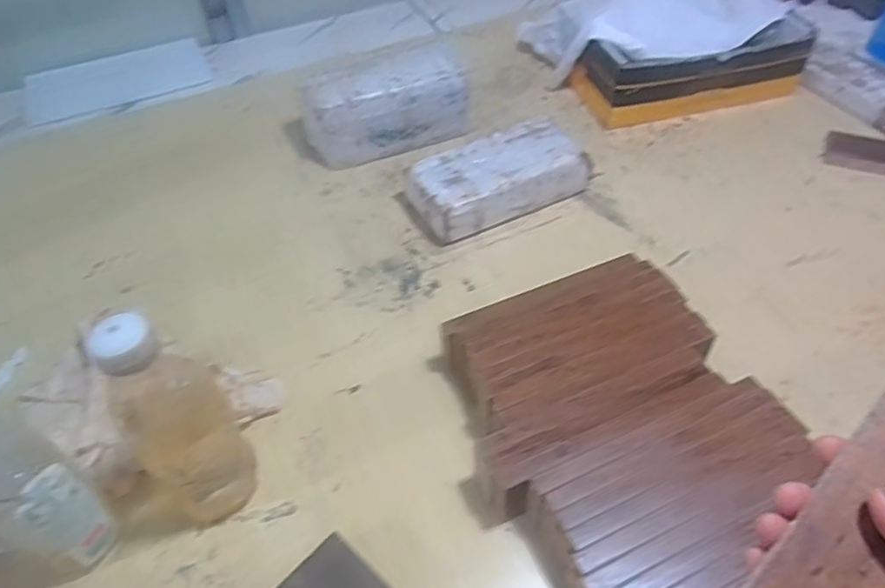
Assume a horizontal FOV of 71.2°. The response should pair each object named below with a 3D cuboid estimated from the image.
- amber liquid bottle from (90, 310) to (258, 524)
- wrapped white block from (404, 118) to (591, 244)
[{"bbox_3d":[-0.192,0.101,0.462,0.072,0.206,0.063,-26,53,-20],"label":"amber liquid bottle"},{"bbox_3d":[0.069,-0.139,0.762,0.216,0.064,0.111,-20,51,-16],"label":"wrapped white block"}]

